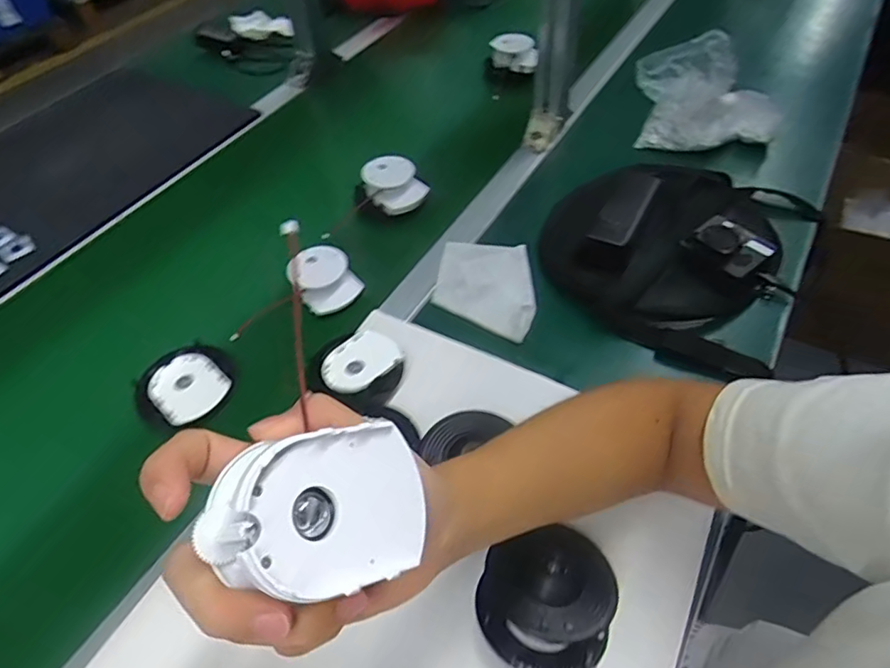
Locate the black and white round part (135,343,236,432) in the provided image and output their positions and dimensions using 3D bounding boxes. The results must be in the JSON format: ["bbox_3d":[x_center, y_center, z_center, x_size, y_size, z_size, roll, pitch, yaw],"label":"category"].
[{"bbox_3d":[-0.259,0.049,0.556,0.096,0.014,0.089,-2,51,3],"label":"black and white round part"}]

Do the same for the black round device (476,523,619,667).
[{"bbox_3d":[0.075,0.188,0.411,0.092,0.031,0.101,-2,51,3],"label":"black round device"}]

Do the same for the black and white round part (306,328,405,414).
[{"bbox_3d":[-0.083,0.032,0.559,0.082,0.022,0.083,23,56,21],"label":"black and white round part"}]

